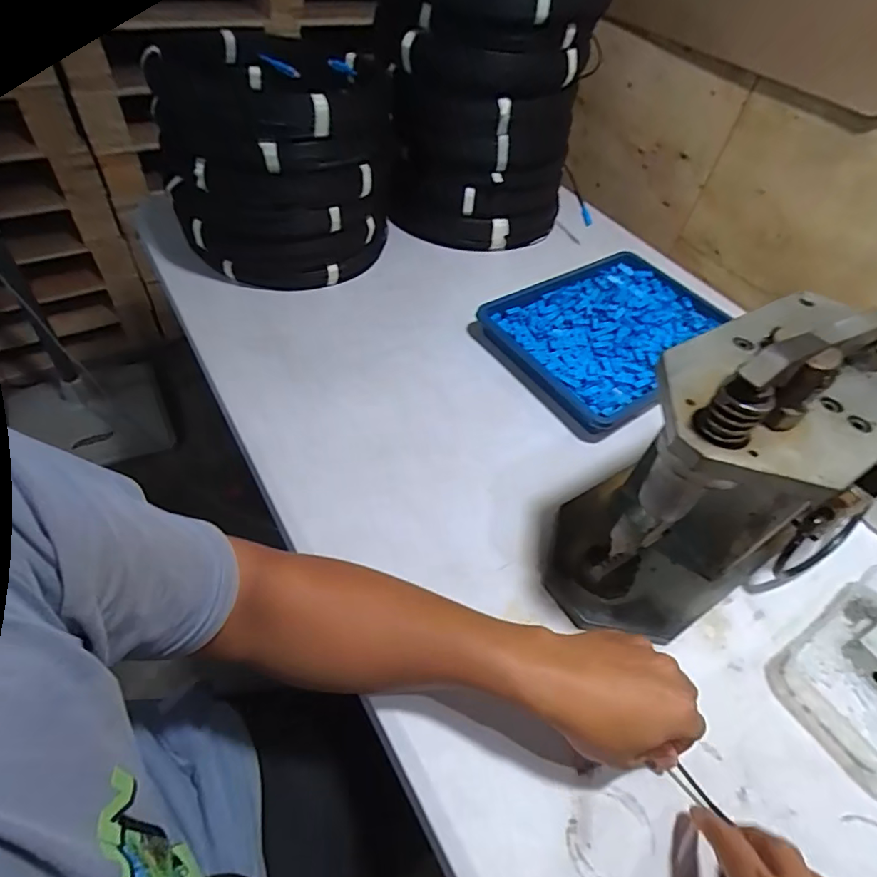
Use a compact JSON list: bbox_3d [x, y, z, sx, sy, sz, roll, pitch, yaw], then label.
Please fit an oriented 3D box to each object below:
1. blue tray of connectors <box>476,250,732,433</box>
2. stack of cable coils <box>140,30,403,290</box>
[{"bbox_3d":[0.243,-0.149,0.696,0.314,0.031,0.231,-26,58,-26],"label":"blue tray of connectors"},{"bbox_3d":[-0.195,-0.342,0.675,0.248,0.237,0.249,17,50,7],"label":"stack of cable coils"}]

